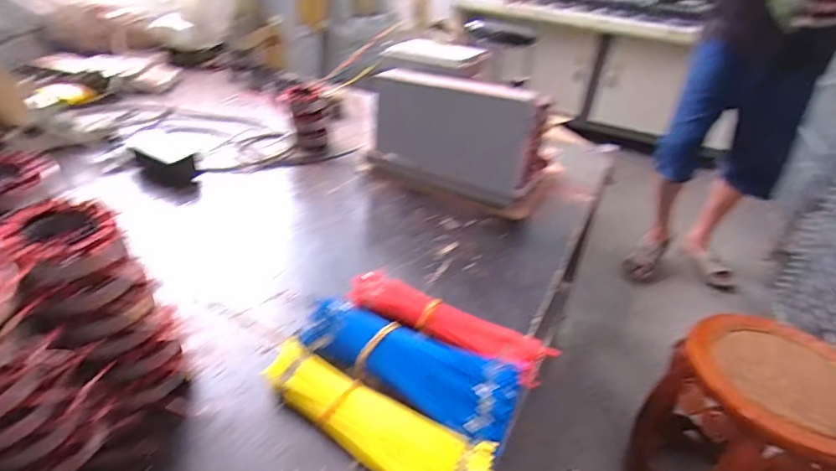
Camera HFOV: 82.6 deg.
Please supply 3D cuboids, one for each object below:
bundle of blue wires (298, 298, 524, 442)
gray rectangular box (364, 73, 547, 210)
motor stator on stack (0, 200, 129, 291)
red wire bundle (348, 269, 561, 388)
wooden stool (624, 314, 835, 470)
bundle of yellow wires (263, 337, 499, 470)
[{"bbox_3d":[-0.011,0.131,0.512,0.241,0.044,0.103,19,34,20],"label":"bundle of blue wires"},{"bbox_3d":[0.061,-0.191,0.871,0.313,0.194,0.097,19,34,20],"label":"gray rectangular box"},{"bbox_3d":[-0.285,0.003,0.381,0.088,0.027,0.079,26,37,28],"label":"motor stator on stack"},{"bbox_3d":[0.031,0.105,0.578,0.254,0.029,0.057,21,35,22],"label":"red wire bundle"},{"bbox_3d":[0.621,0.391,0.900,0.350,0.378,0.289,29,39,32],"label":"wooden stool"},{"bbox_3d":[-0.043,0.173,0.454,0.242,0.027,0.076,25,37,28],"label":"bundle of yellow wires"}]

